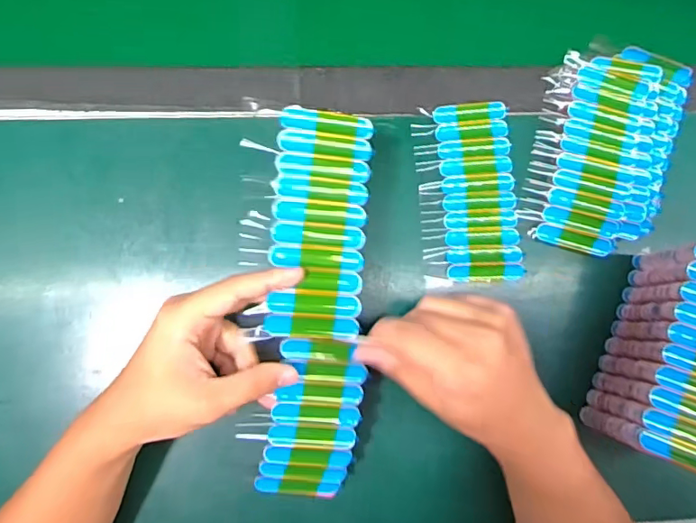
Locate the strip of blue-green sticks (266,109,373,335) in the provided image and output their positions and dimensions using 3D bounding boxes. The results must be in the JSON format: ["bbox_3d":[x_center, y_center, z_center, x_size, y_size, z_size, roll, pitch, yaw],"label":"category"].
[{"bbox_3d":[-0.019,-0.025,0.354,0.062,0.010,0.152,3,89,-3],"label":"strip of blue-green sticks"}]

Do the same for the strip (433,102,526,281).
[{"bbox_3d":[0.109,-0.059,0.438,0.062,0.008,0.147,-5,85,-4],"label":"strip"}]

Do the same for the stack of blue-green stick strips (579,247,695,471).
[{"bbox_3d":[0.247,0.072,0.404,0.065,0.099,0.159,20,84,-1],"label":"stack of blue-green stick strips"}]

